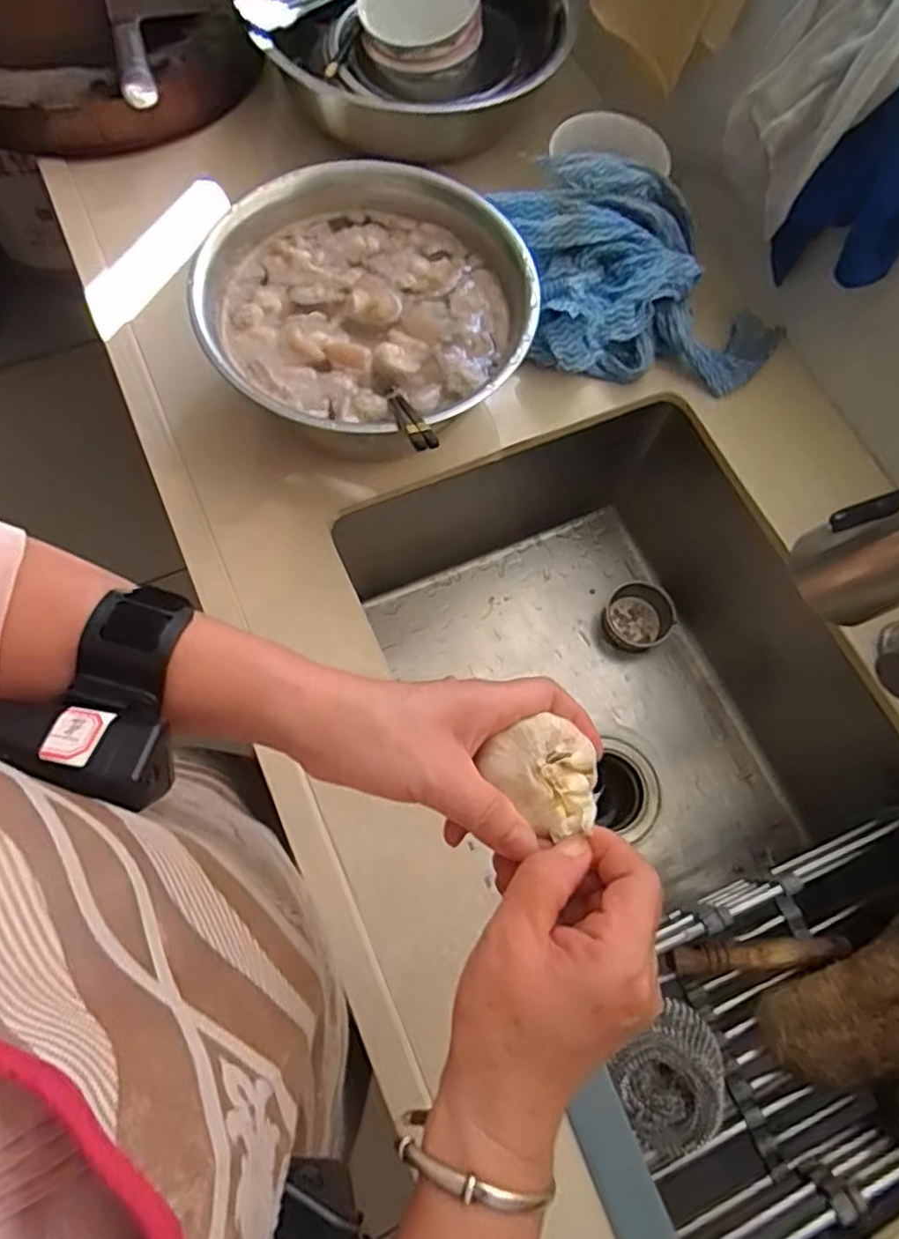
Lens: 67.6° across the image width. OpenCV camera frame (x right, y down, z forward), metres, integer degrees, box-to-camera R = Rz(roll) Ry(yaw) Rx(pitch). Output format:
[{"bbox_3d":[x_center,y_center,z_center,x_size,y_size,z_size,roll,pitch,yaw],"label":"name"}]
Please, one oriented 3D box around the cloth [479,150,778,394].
[{"bbox_3d":[0.174,-0.320,0.615,0.248,0.069,0.231,-12,74,-5],"label":"cloth"}]

